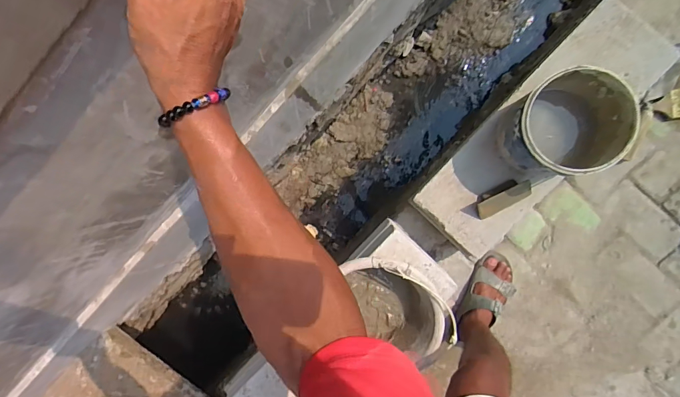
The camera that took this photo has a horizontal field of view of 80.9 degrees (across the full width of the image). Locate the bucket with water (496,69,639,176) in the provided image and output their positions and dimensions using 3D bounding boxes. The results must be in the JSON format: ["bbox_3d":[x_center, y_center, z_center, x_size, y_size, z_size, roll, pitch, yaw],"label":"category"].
[{"bbox_3d":[0.423,-0.142,0.761,0.181,0.176,0.181,0,93,8],"label":"bucket with water"}]

